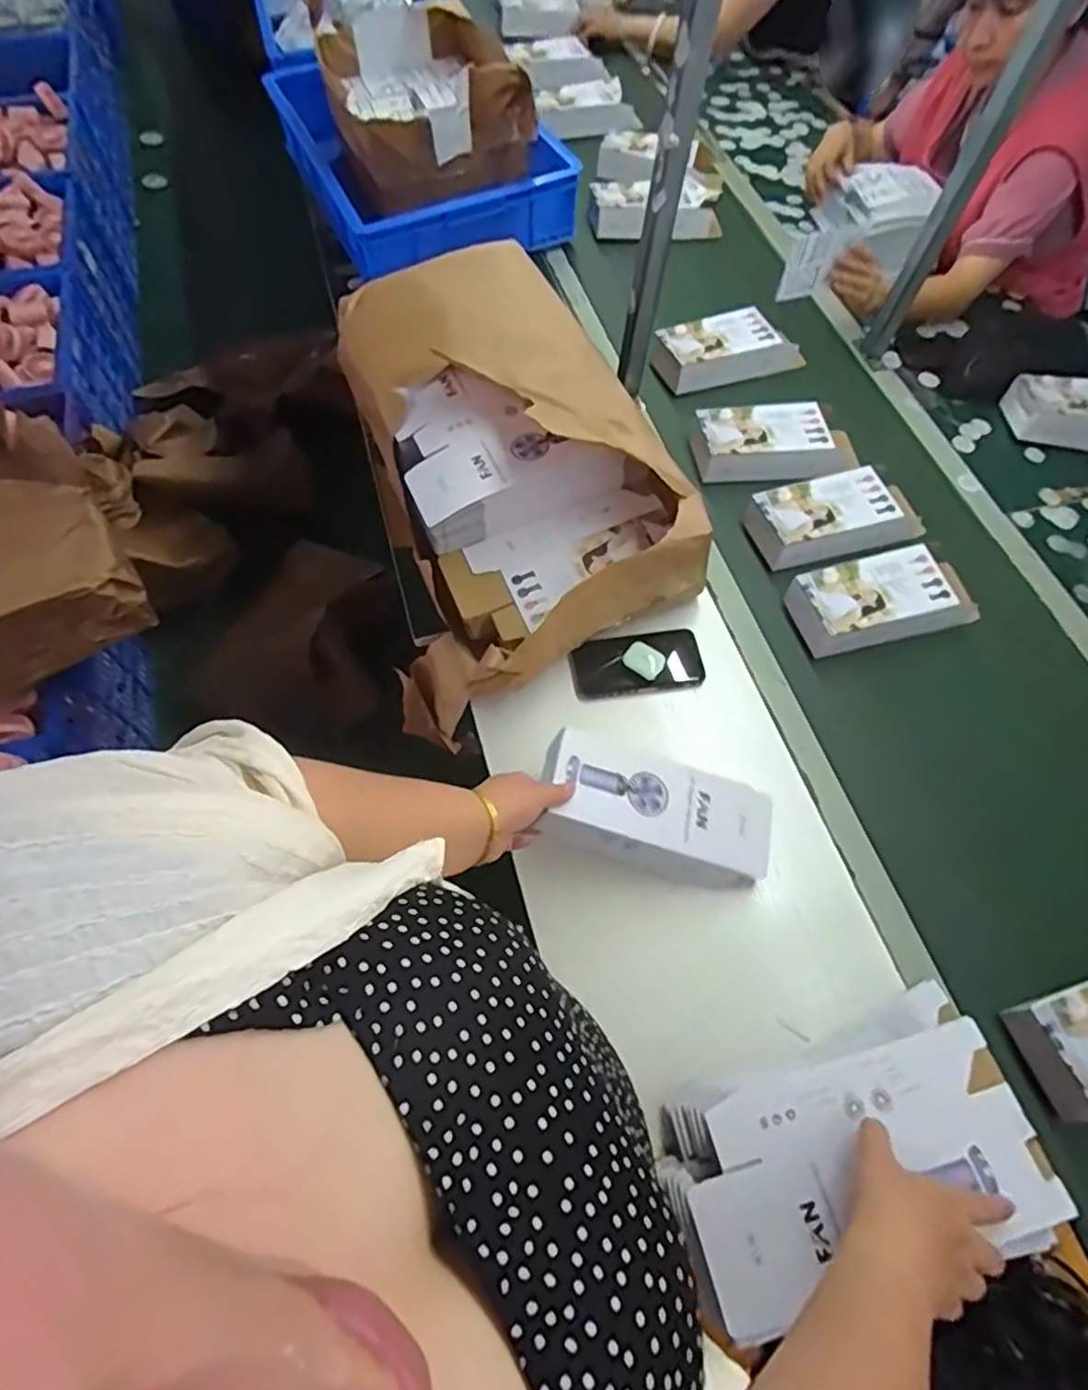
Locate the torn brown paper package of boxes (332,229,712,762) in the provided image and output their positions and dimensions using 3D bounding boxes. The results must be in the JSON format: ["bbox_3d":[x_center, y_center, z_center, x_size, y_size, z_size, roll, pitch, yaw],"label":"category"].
[{"bbox_3d":[-0.053,-0.293,0.917,0.375,0.296,0.592,-13,62,-9],"label":"torn brown paper package of boxes"}]

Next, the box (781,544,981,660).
[{"bbox_3d":[0.448,-0.126,0.866,0.239,0.055,0.106,-11,62,-8],"label":"box"}]

